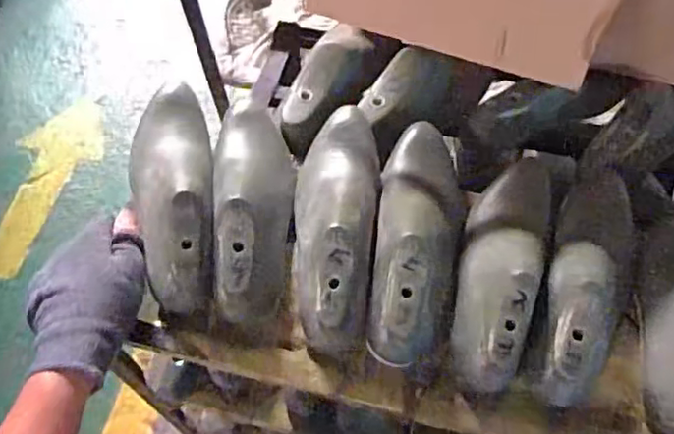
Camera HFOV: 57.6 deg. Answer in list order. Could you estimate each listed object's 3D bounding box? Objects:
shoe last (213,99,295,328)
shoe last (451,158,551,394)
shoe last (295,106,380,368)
[{"bbox_3d":[-0.081,-0.015,0.582,0.074,0.097,0.238,-2,48,0],"label":"shoe last"},{"bbox_3d":[0.149,0.037,0.543,0.073,0.083,0.245,16,50,9],"label":"shoe last"},{"bbox_3d":[-0.001,-0.007,0.551,0.073,0.076,0.247,4,62,3],"label":"shoe last"}]

